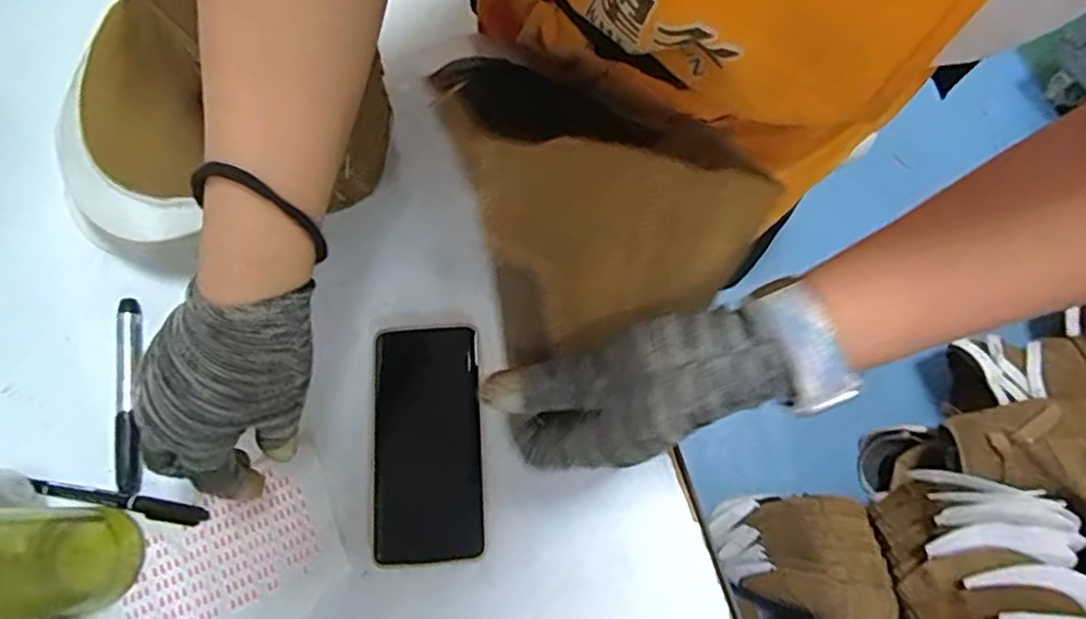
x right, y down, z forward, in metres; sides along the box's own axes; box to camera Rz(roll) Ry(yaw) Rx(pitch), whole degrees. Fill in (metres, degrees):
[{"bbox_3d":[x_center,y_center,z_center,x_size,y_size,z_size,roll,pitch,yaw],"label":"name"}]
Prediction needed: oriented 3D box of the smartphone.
[{"bbox_3d":[-0.081,0.090,0.444,0.075,0.008,0.159,-4,74,-1],"label":"smartphone"}]

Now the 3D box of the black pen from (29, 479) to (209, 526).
[{"bbox_3d":[-0.287,0.130,0.433,0.117,0.010,0.014,10,74,3],"label":"black pen"}]

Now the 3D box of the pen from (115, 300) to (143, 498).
[{"bbox_3d":[-0.294,0.059,0.452,0.014,0.011,0.138,-10,74,-3],"label":"pen"}]

